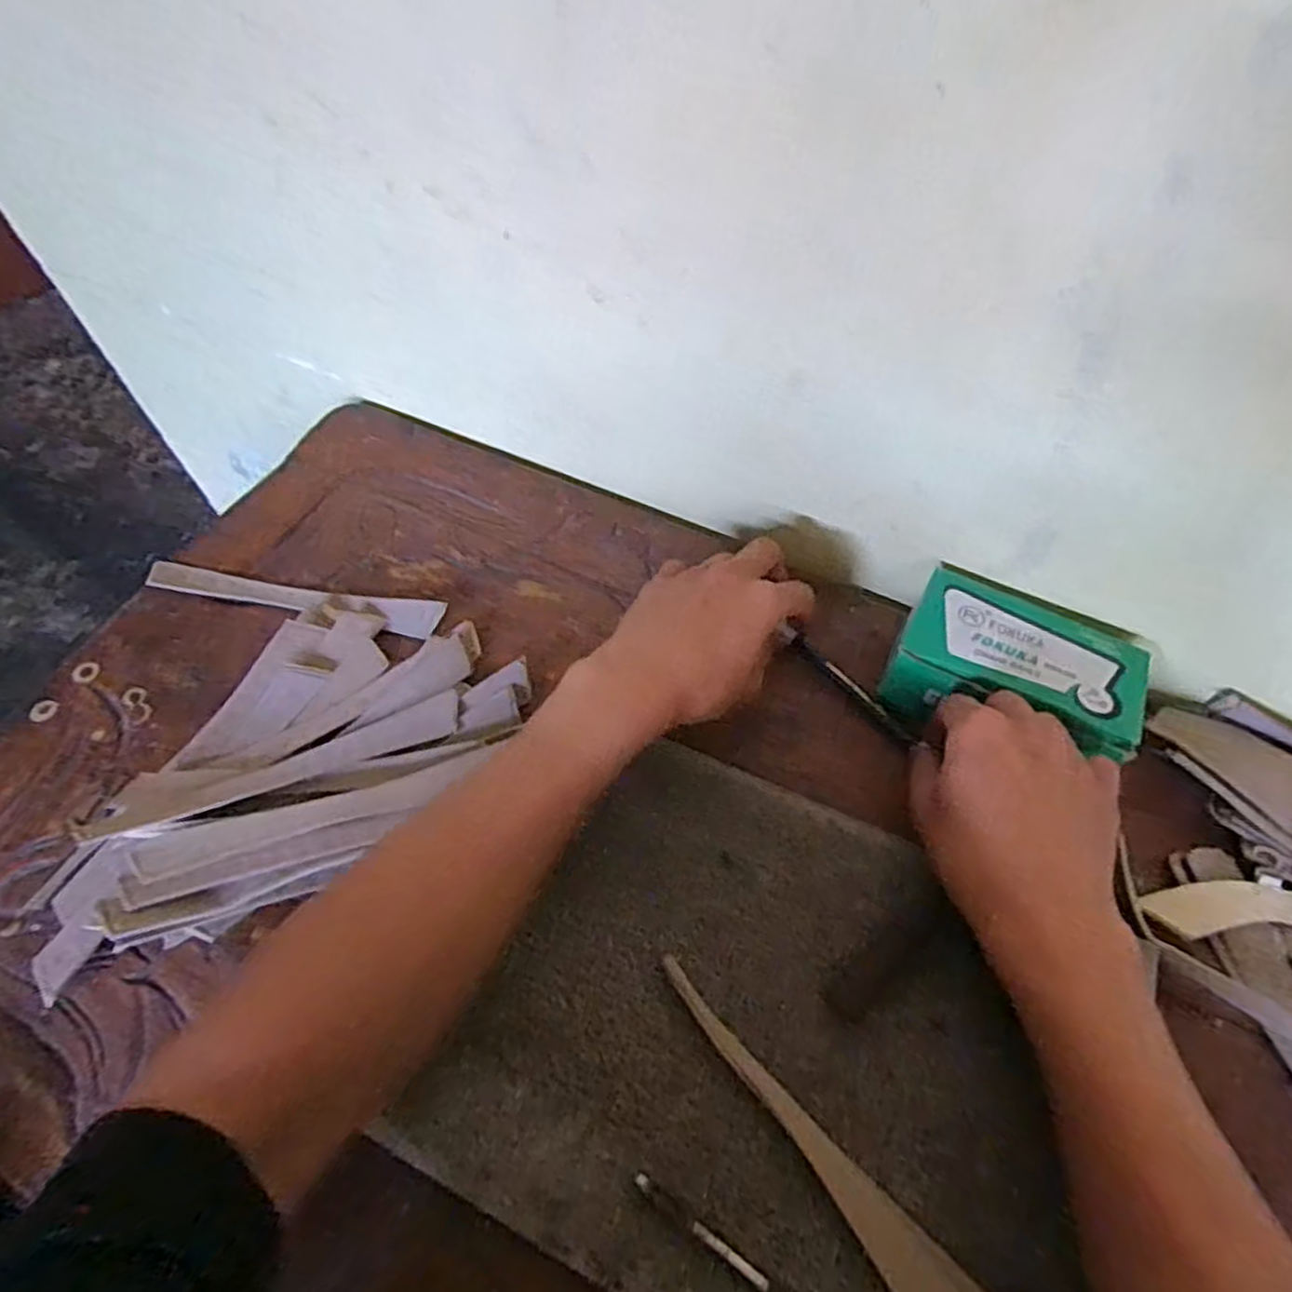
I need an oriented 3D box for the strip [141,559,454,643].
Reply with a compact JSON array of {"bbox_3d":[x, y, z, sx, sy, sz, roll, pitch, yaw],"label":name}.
[{"bbox_3d":[-0.212,-0.029,0.450,0.178,0.008,0.026,7,60,4],"label":"strip"}]

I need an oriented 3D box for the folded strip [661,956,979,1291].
[{"bbox_3d":[0.077,0.207,0.296,0.031,0.014,0.193,-34,65,-19],"label":"folded strip"}]

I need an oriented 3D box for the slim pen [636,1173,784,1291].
[{"bbox_3d":[0.032,0.231,0.283,0.085,0.007,0.005,31,64,16],"label":"slim pen"}]

